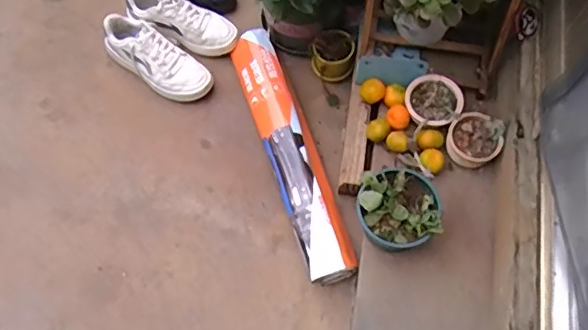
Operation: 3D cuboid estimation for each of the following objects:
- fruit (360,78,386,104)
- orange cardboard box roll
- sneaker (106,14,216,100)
[{"bbox_3d":[0.165,-0.153,1.195,0.051,0.048,0.044,17,69,6],"label":"fruit"},{"bbox_3d":[-0.014,-0.035,1.217,0.100,0.074,0.594,-18,69,-7],"label":"orange cardboard box roll"},{"bbox_3d":[-0.318,-0.241,1.299,0.268,0.094,0.104,35,72,12],"label":"sneaker"}]

